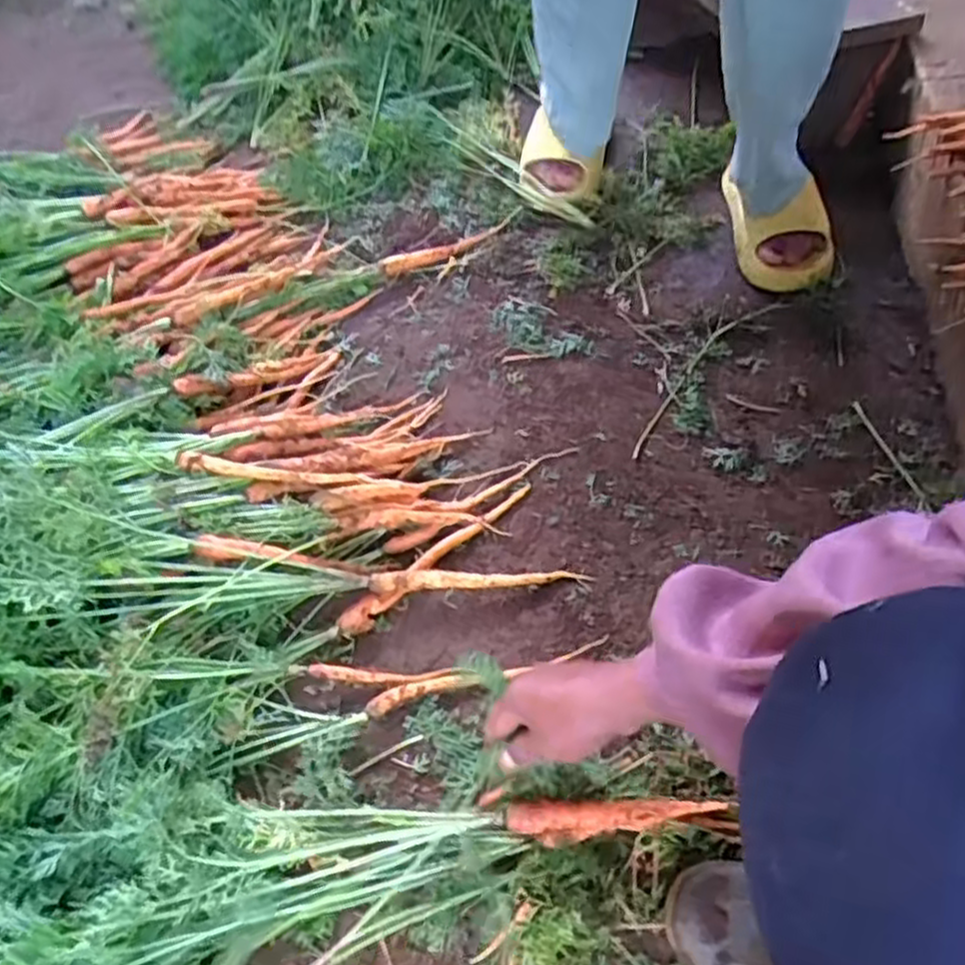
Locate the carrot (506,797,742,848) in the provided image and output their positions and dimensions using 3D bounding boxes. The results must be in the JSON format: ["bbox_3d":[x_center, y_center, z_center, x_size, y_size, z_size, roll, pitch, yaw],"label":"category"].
[{"bbox_3d":[0.103,0.248,0.575,0.167,0.020,0.027,-2,56,1],"label":"carrot"}]

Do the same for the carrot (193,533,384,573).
[{"bbox_3d":[-0.184,0.071,0.738,0.168,0.022,0.023,11,54,-16],"label":"carrot"}]

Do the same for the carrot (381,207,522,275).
[{"bbox_3d":[-0.038,-0.314,1.023,0.204,0.029,0.033,-23,57,-10],"label":"carrot"}]

